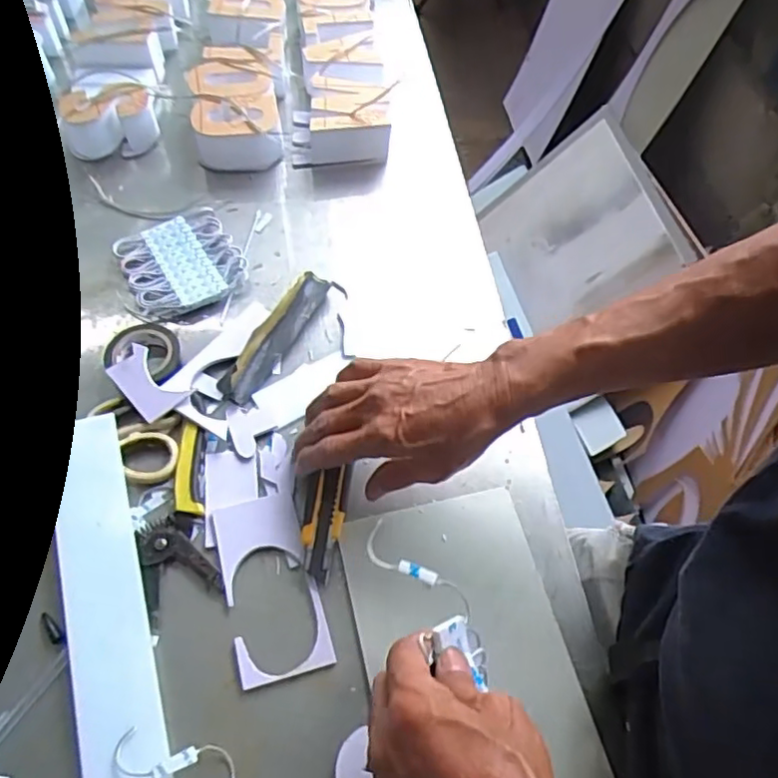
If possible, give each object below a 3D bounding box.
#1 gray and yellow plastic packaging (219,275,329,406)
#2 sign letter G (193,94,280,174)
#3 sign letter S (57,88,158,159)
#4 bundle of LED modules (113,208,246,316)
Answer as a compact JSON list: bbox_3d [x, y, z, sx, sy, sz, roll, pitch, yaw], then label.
[{"bbox_3d":[-0.096,-0.047,0.541,0.030,0.024,0.135,27,62,12],"label":"gray and yellow plastic packaging"},{"bbox_3d":[-0.154,-0.260,0.648,0.085,0.046,0.058,-7,61,-7],"label":"sign letter G"},{"bbox_3d":[-0.283,-0.269,0.645,0.089,0.046,0.046,-17,63,-13],"label":"sign letter S"},{"bbox_3d":[-0.190,-0.115,0.584,0.099,0.013,0.101,-23,64,-15],"label":"bundle of LED modules"}]

